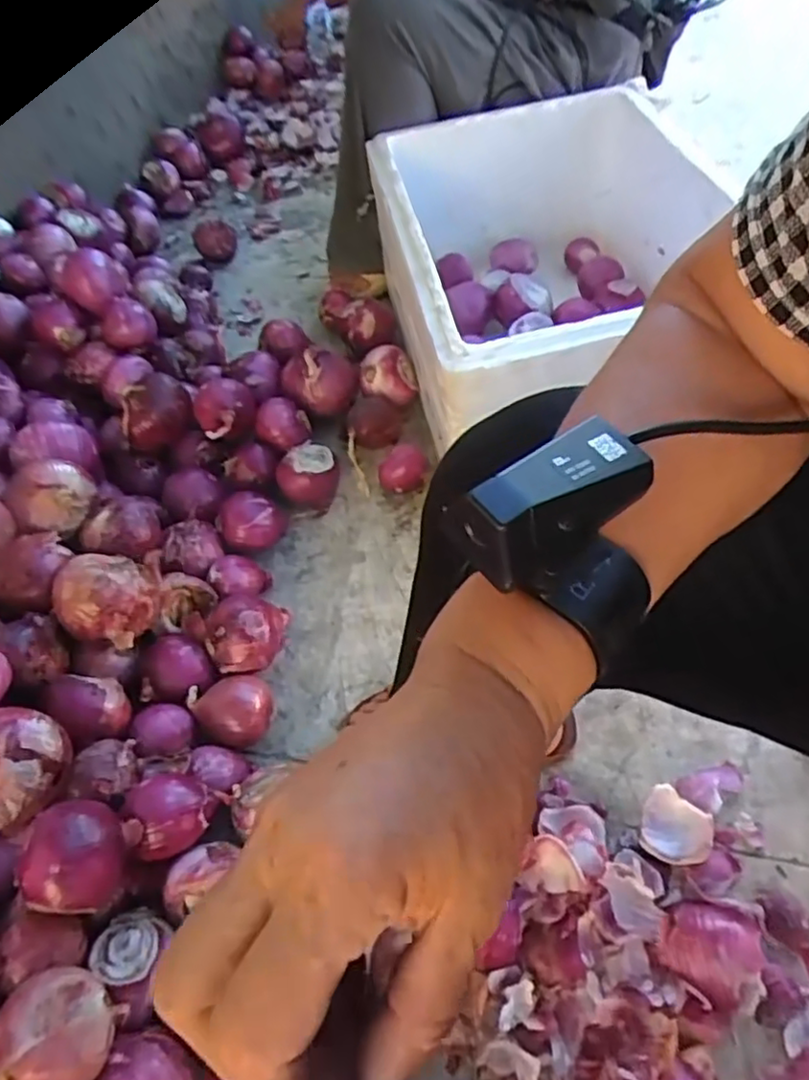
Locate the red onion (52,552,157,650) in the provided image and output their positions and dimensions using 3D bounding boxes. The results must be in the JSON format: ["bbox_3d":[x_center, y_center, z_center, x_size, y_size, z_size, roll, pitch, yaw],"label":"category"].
[{"bbox_3d":[-0.327,0.059,0.717,0.090,0.070,0.099,-1,55,7],"label":"red onion"}]

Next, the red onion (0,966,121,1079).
[{"bbox_3d":[-0.270,0.380,0.504,0.070,0.072,0.084,-11,54,0],"label":"red onion"}]

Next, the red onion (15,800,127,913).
[{"bbox_3d":[-0.280,0.264,0.549,0.070,0.060,0.088,-9,54,1],"label":"red onion"}]

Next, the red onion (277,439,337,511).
[{"bbox_3d":[-0.136,-0.087,0.929,0.083,0.083,0.065,-14,54,-5],"label":"red onion"}]

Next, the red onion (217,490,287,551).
[{"bbox_3d":[-0.209,-0.019,0.903,0.086,0.078,0.078,-11,54,0],"label":"red onion"}]

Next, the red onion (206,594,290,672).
[{"bbox_3d":[-0.188,0.117,0.784,0.083,0.085,0.097,-10,54,1],"label":"red onion"}]

